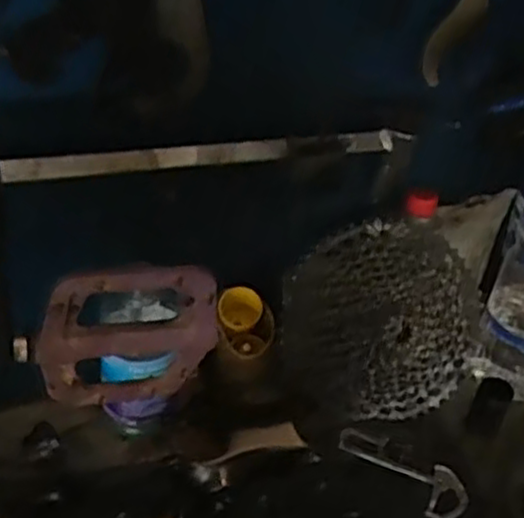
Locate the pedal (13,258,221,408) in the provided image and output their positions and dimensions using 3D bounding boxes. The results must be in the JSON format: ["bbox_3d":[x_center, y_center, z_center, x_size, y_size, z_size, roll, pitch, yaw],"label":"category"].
[{"bbox_3d":[-0.078,0.041,0.402,0.104,0.098,0.016,-7,39,-17],"label":"pedal"}]

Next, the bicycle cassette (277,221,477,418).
[{"bbox_3d":[0.117,0.061,0.705,0.194,0.192,0.045,-4,4,-10],"label":"bicycle cassette"}]

